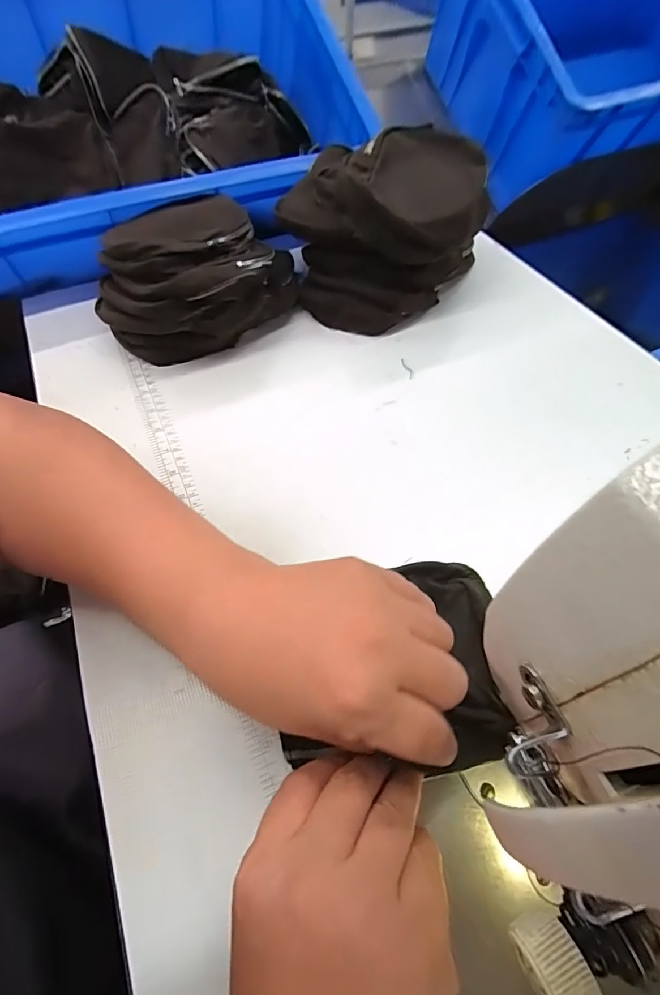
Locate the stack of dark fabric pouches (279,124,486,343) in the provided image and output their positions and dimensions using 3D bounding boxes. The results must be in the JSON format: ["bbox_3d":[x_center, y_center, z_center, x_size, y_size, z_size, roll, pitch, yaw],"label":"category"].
[{"bbox_3d":[0.048,-0.281,0.465,0.198,0.108,0.180,-31,61,-18],"label":"stack of dark fabric pouches"}]

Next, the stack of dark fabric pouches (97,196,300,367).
[{"bbox_3d":[-0.133,-0.221,0.443,0.190,0.076,0.168,-9,56,-4],"label":"stack of dark fabric pouches"}]

